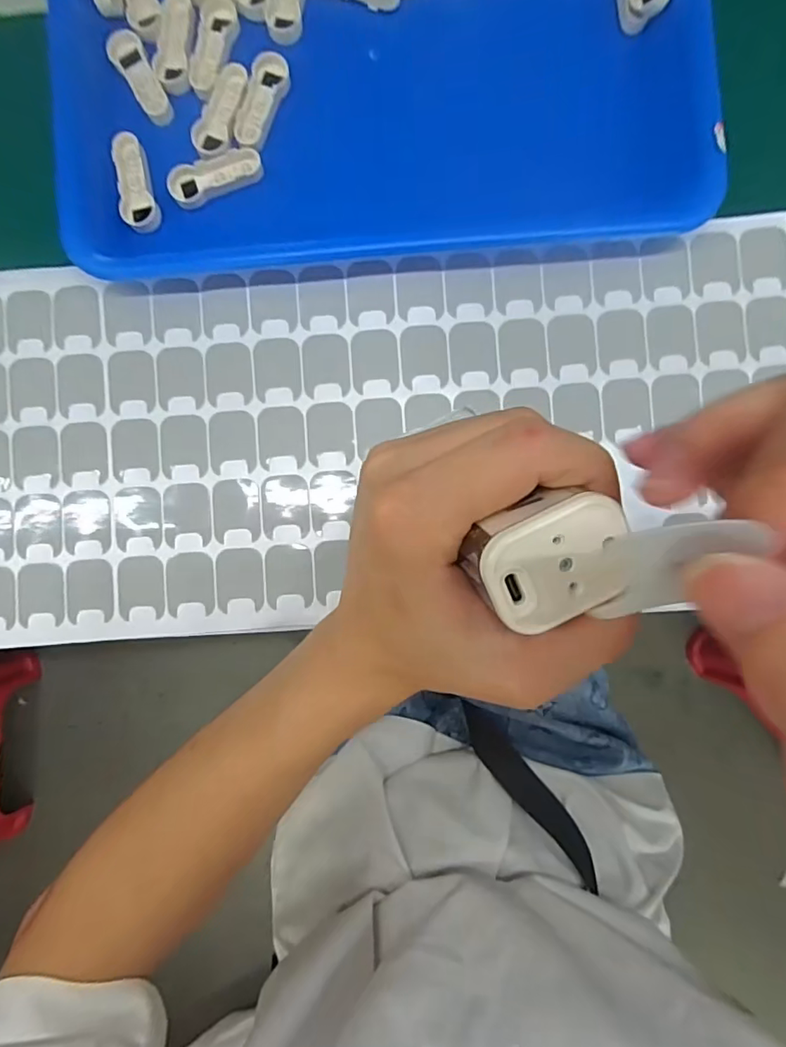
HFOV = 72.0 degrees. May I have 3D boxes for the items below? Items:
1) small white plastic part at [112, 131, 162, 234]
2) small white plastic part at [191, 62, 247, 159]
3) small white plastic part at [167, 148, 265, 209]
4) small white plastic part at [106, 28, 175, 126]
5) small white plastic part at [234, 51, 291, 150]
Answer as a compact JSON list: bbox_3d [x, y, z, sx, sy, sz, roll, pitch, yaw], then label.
[{"bbox_3d":[-0.140,-0.185,0.295,0.019,0.010,0.052,-10,89,0],"label":"small white plastic part"},{"bbox_3d":[-0.092,-0.222,0.291,0.019,0.004,0.050,19,89,1],"label":"small white plastic part"},{"bbox_3d":[-0.096,-0.188,0.292,0.050,0.008,0.018,-21,89,0],"label":"small white plastic part"},{"bbox_3d":[-0.137,-0.243,0.295,0.017,0.007,0.052,-31,89,-1],"label":"small white plastic part"},{"bbox_3d":[-0.070,-0.227,0.291,0.019,0.006,0.051,15,89,0],"label":"small white plastic part"}]

